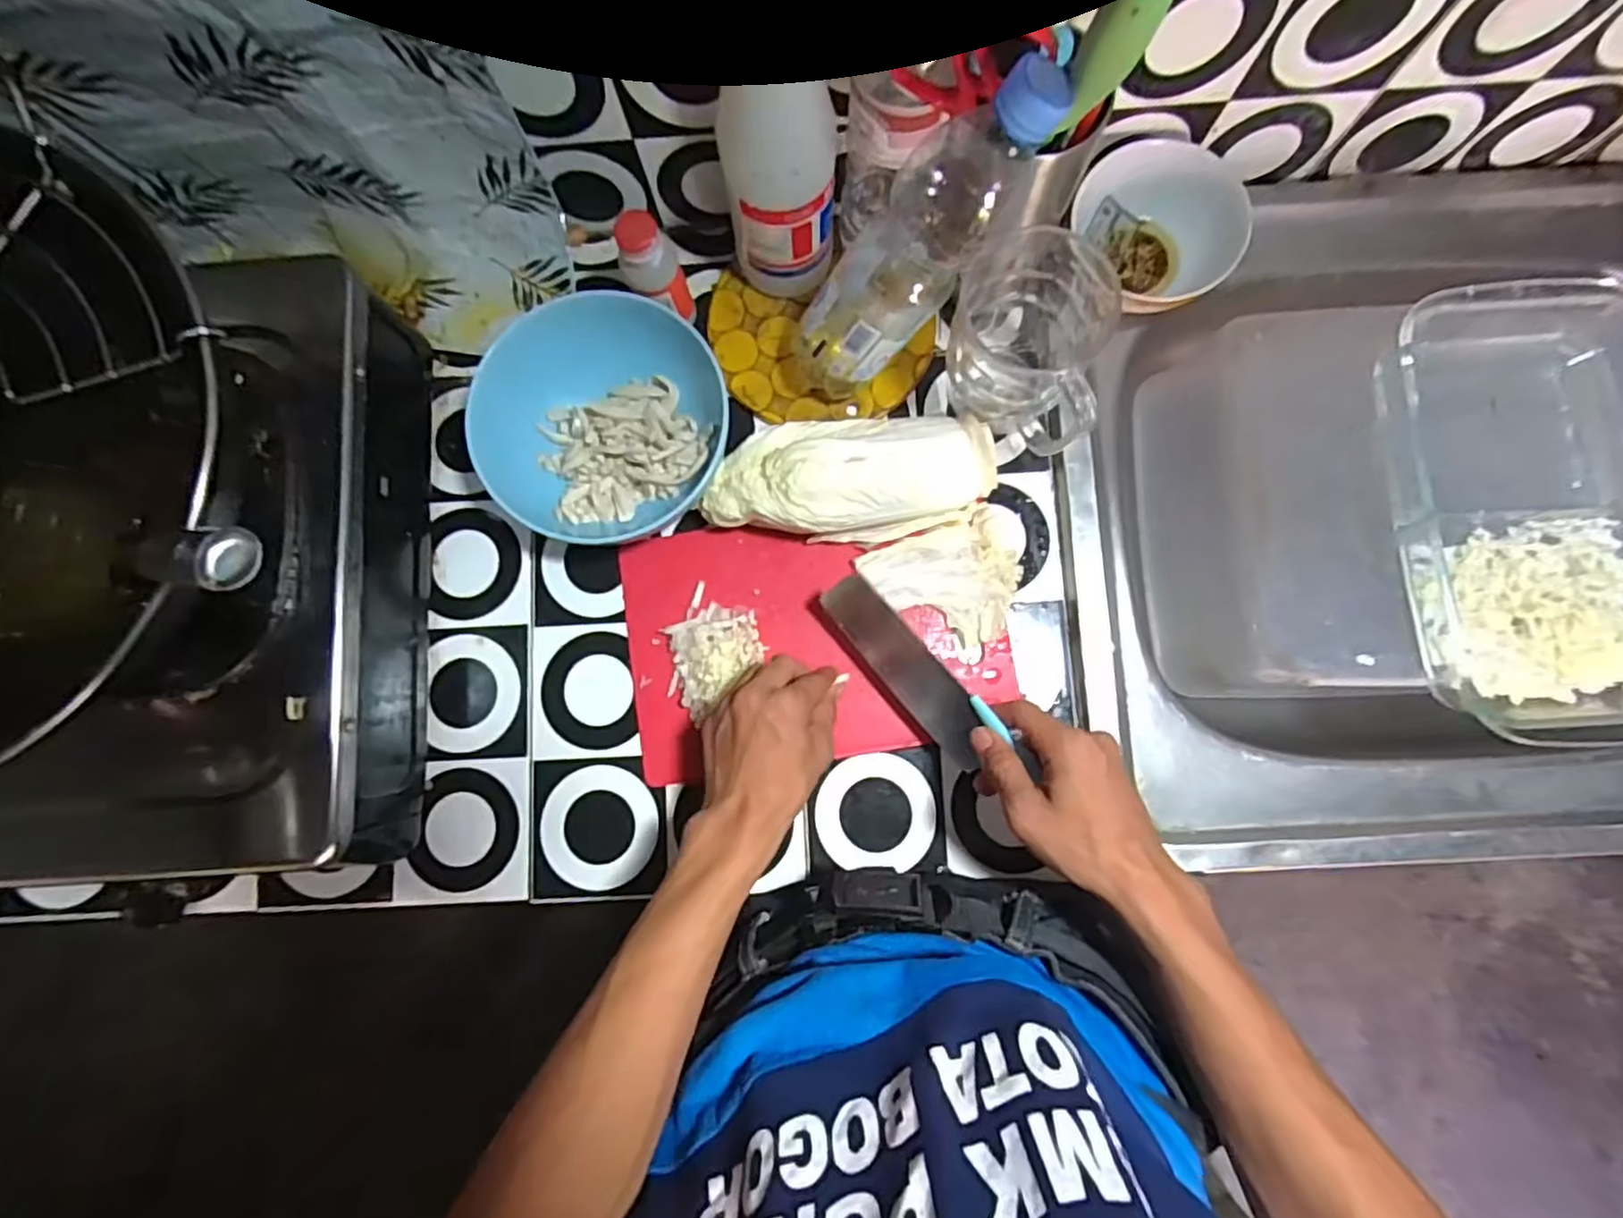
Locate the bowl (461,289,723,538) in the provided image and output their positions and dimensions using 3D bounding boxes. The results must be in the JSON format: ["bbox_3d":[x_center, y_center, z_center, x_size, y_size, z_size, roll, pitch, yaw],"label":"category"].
[{"bbox_3d":[-0.146,-0.136,0.498,0.166,0.068,0.157,0,83,2],"label":"bowl"}]

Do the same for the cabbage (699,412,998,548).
[{"bbox_3d":[0.027,-0.092,0.485,0.197,0.063,0.082,-3,83,1],"label":"cabbage"}]

